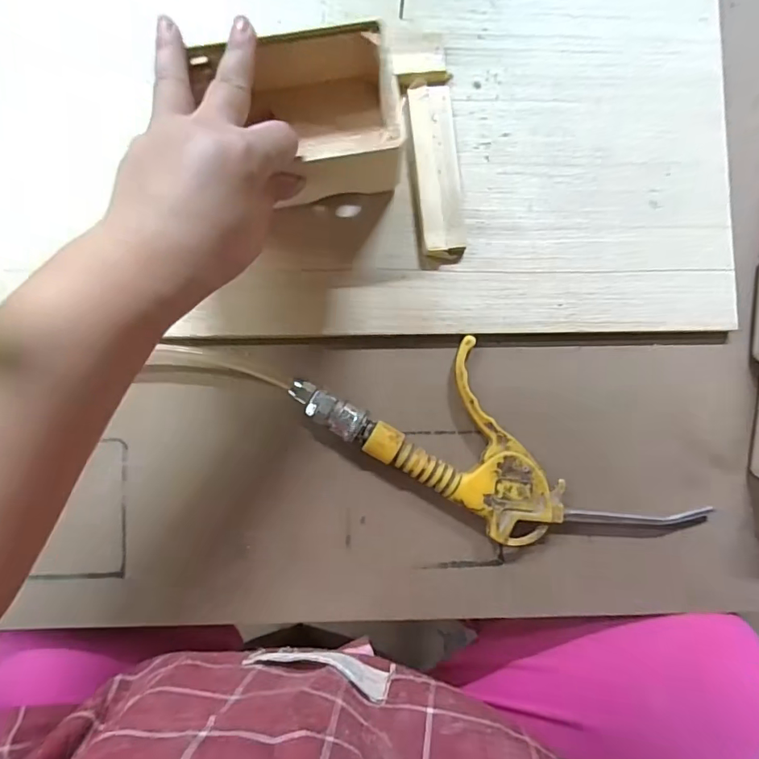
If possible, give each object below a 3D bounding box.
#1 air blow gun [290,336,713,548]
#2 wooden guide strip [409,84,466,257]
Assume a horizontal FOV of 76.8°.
[{"bbox_3d":[0.071,0.043,0.295,0.240,0.022,0.087,33,88,0],"label":"air blow gun"},{"bbox_3d":[0.037,-0.131,0.300,0.028,0.011,0.104,-5,89,-1],"label":"wooden guide strip"}]

